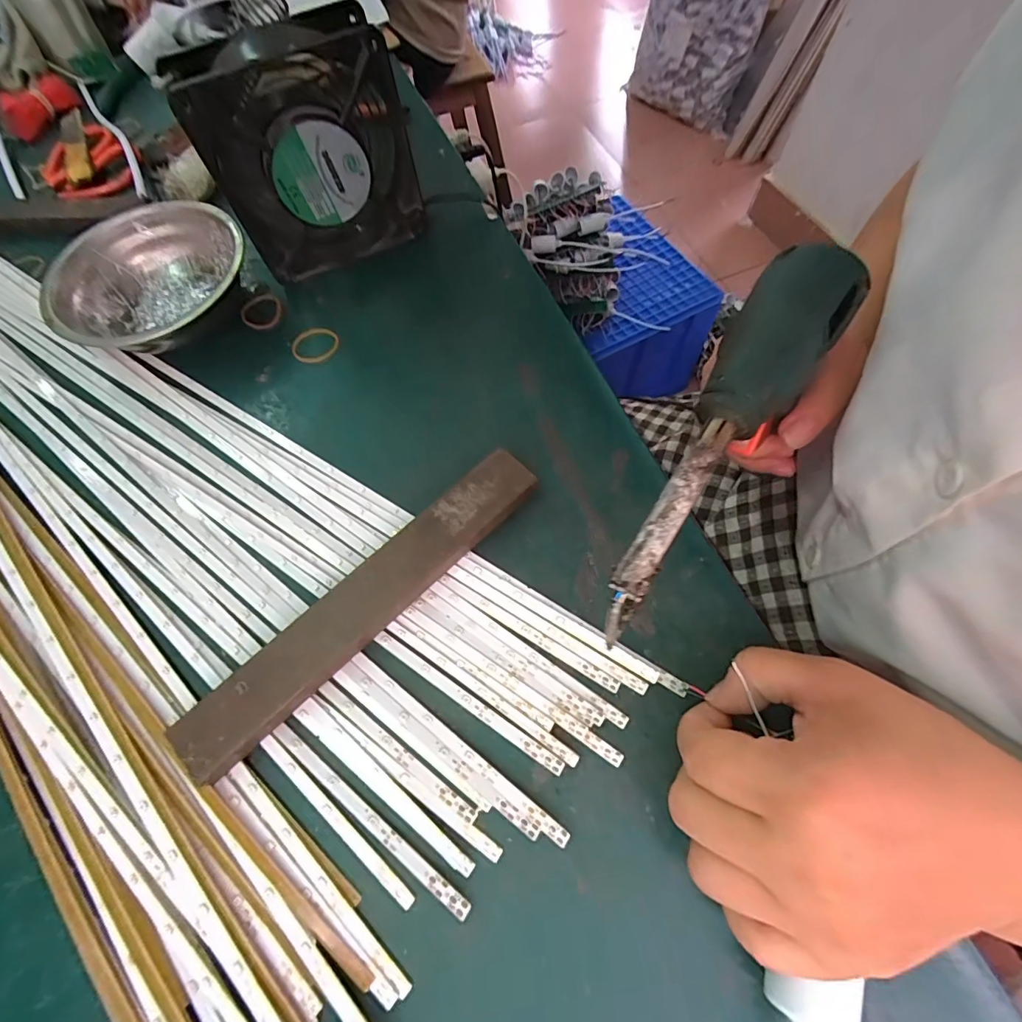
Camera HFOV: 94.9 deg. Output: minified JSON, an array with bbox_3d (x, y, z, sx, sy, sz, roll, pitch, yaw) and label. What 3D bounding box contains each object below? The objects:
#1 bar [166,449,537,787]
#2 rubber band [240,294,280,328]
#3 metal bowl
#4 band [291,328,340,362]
[{"bbox_3d":[-0.069,0.043,0.238,0.203,0.019,0.033,-42,71,-16],"label":"bar"},{"bbox_3d":[-0.179,-0.143,0.337,0.028,0.006,0.029,-1,66,1],"label":"rubber band"},{"bbox_3d":[-0.236,-0.149,0.319,0.119,0.040,0.123,-1,66,1],"label":"metal bowl"},{"bbox_3d":[-0.134,-0.113,0.322,0.031,0.006,0.026,-26,67,-10],"label":"band"}]

